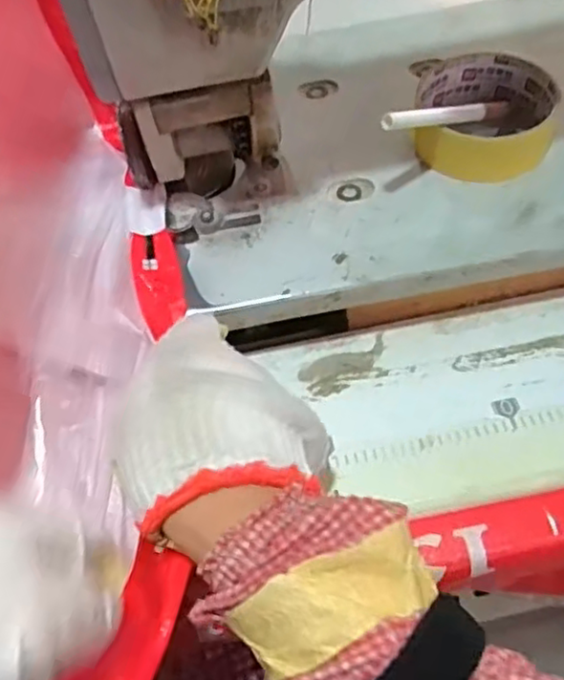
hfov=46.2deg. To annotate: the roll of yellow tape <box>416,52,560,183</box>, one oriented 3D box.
[{"bbox_3d":[0.119,-0.133,0.389,0.078,0.026,0.079,-2,57,4],"label":"roll of yellow tape"}]

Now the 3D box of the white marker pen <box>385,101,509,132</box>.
[{"bbox_3d":[0.091,-0.122,0.360,0.097,0.009,0.010,-19,56,-34],"label":"white marker pen"}]

